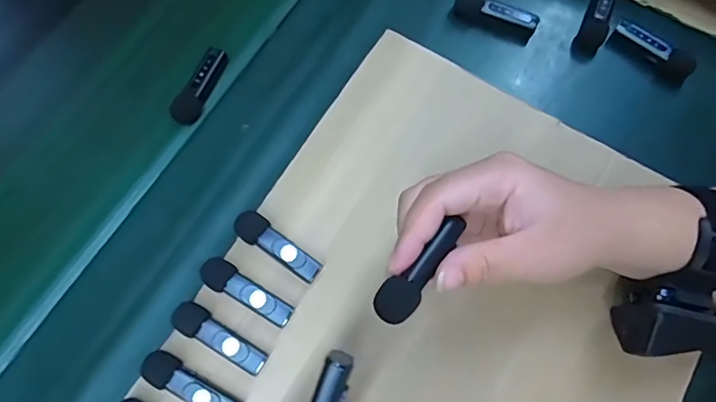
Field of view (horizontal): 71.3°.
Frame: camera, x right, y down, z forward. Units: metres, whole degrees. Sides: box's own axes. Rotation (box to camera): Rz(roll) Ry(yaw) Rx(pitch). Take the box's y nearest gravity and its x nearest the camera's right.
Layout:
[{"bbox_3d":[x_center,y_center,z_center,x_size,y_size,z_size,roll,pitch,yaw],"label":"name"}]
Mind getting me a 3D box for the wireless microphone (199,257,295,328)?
[{"bbox_3d":[-0.071,0.059,0.320,0.063,0.016,0.019,32,75,12],"label":"wireless microphone"}]

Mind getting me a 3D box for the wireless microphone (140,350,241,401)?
[{"bbox_3d":[-0.102,0.113,0.303,0.064,0.015,0.018,30,75,12],"label":"wireless microphone"}]

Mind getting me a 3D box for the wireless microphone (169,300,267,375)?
[{"bbox_3d":[-0.086,0.086,0.312,0.063,0.015,0.018,31,75,12],"label":"wireless microphone"}]

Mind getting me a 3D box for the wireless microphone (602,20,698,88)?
[{"bbox_3d":[0.225,-0.113,0.385,0.063,0.013,0.026,31,75,12],"label":"wireless microphone"}]

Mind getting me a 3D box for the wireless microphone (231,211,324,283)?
[{"bbox_3d":[-0.053,0.030,0.331,0.064,0.018,0.019,33,75,13],"label":"wireless microphone"}]

